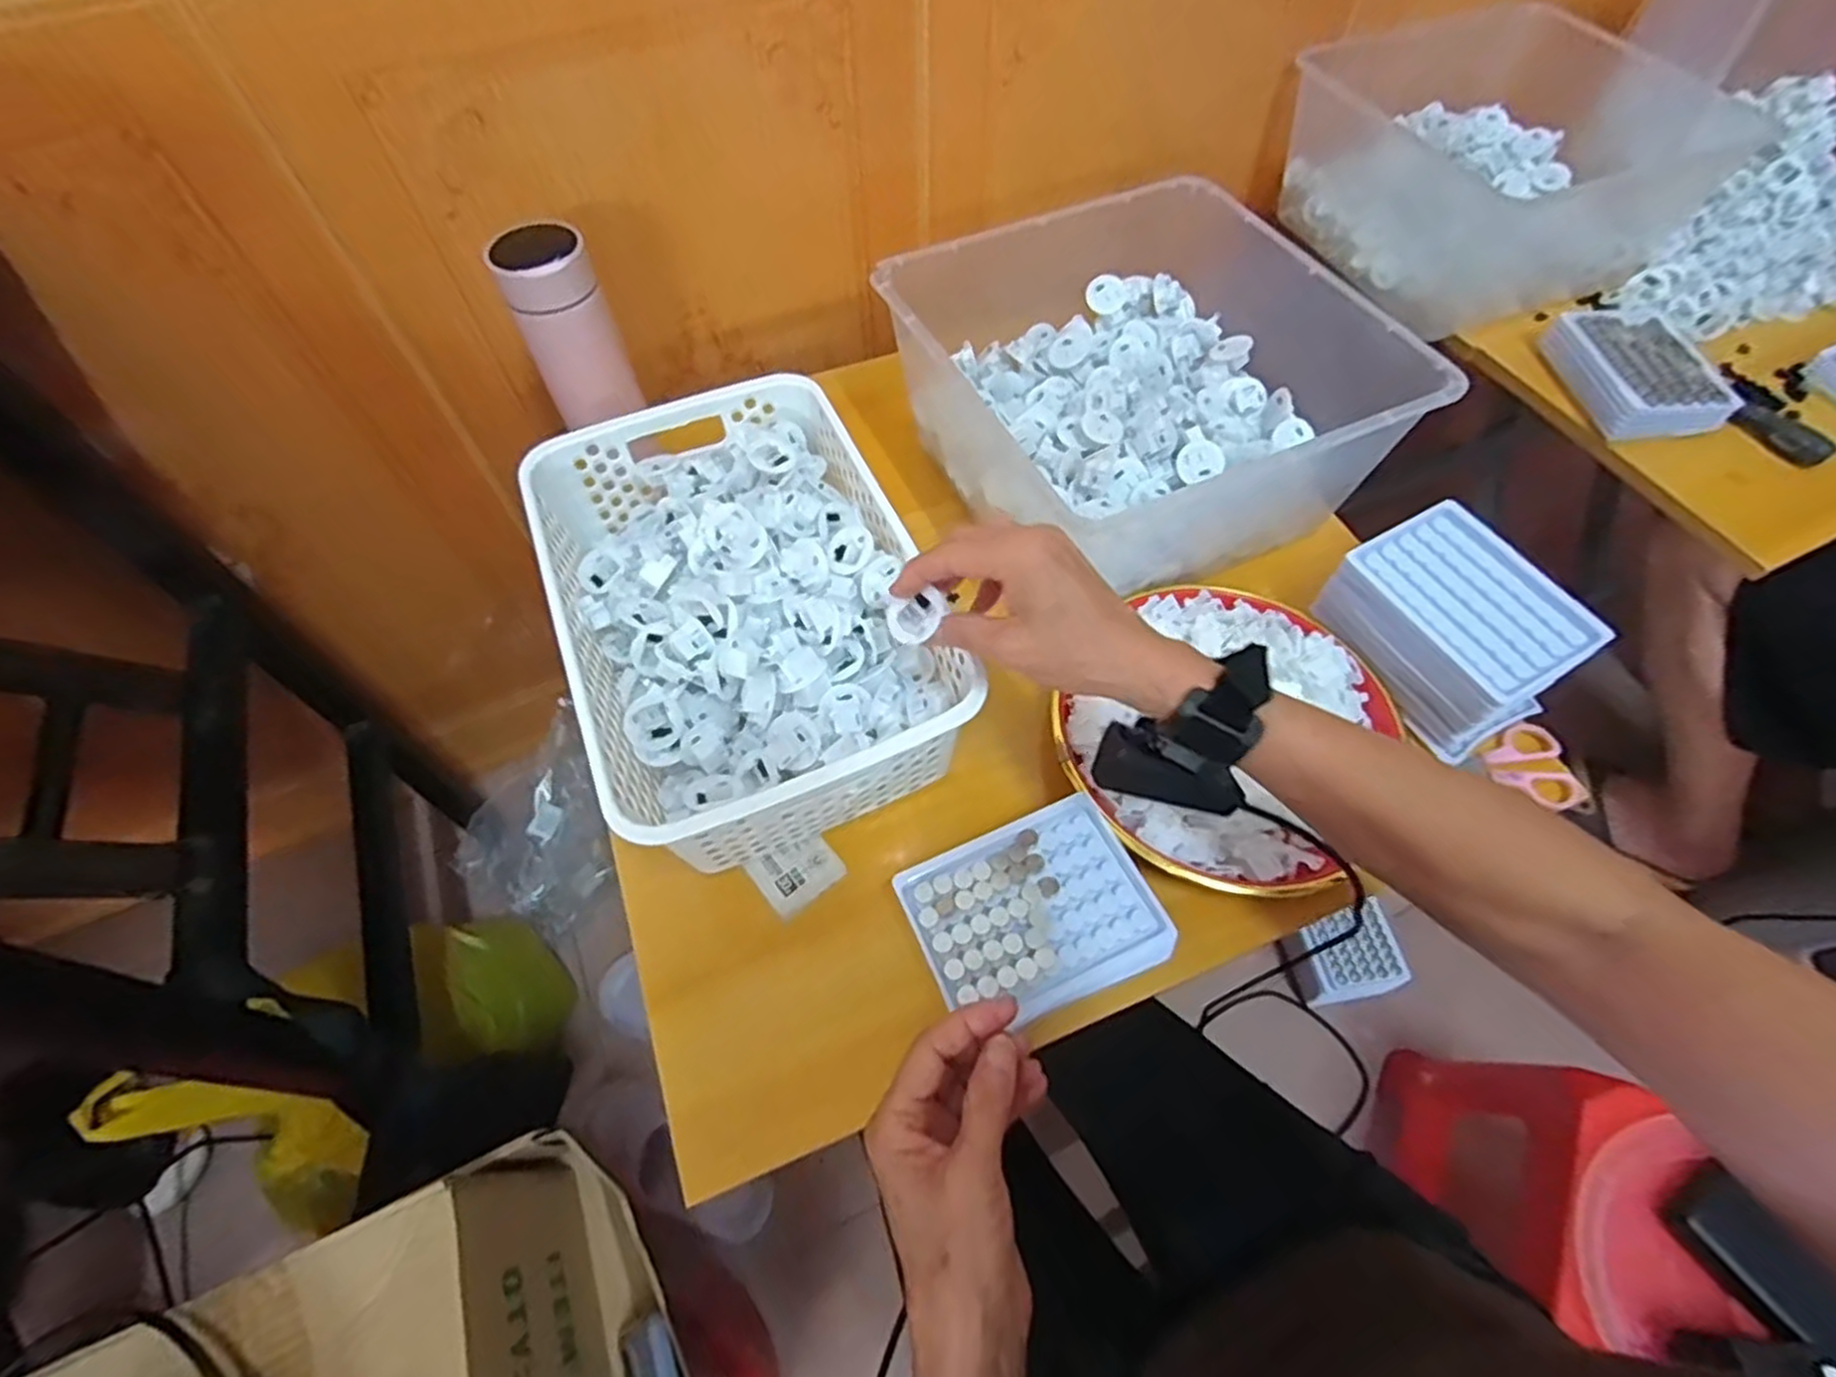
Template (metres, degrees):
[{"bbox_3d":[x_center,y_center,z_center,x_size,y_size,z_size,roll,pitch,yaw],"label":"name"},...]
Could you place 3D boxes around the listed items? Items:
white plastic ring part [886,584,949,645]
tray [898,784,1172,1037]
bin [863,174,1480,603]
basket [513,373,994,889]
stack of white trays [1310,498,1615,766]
[{"bbox_3d":[0.000,-0.039,0.409,0.032,0.016,0.034,-52,49,11],"label":"white plastic ring part"},{"bbox_3d":[0.065,0.125,0.436,0.129,0.014,0.104,-22,62,-12],"label":"tray"},{"bbox_3d":[0.157,-0.233,0.595,0.312,0.122,0.297,-17,61,-9],"label":"bin"},{"bbox_3d":[-0.112,-0.053,0.499,0.207,0.091,0.306,-22,62,-12],"label":"basket"},{"bbox_3d":[0.355,-0.040,0.522,0.100,0.072,0.140,-28,64,-15],"label":"stack of white trays"}]

